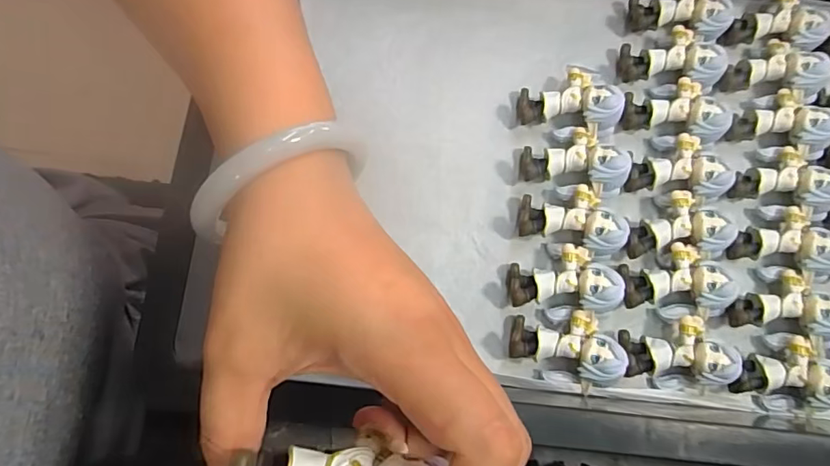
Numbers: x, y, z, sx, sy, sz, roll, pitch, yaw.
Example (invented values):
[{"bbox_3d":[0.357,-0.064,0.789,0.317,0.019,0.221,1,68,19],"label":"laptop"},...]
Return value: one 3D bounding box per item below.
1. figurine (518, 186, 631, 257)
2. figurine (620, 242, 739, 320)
[{"bbox_3d":[0.093,-0.009,0.310,0.060,0.027,0.036,15,77,3],"label":"figurine"},{"bbox_3d":[0.149,0.028,0.300,0.054,0.028,0.041,-1,77,0],"label":"figurine"}]

